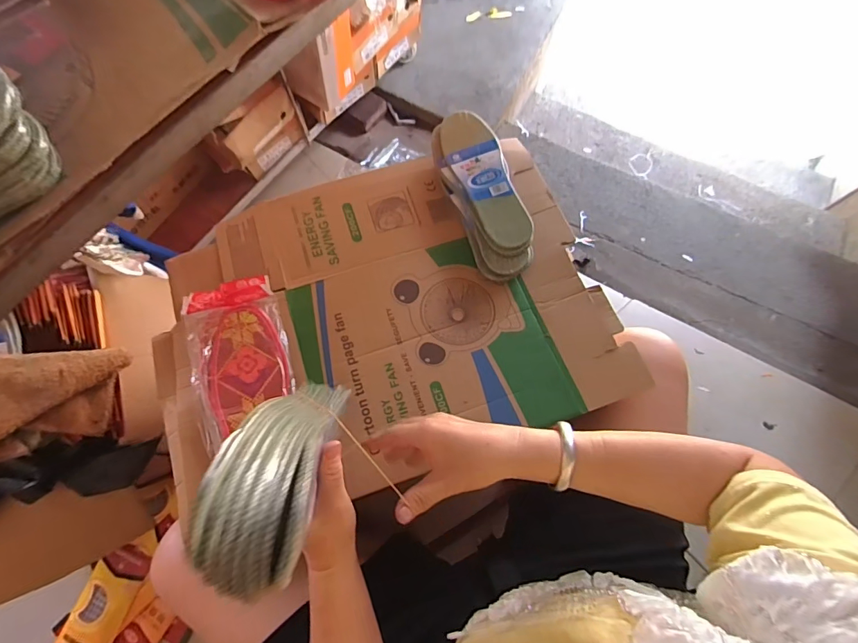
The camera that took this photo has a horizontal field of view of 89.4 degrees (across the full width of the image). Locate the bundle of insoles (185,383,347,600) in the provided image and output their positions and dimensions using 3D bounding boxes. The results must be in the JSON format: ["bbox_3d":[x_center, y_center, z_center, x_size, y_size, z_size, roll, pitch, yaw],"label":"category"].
[{"bbox_3d":[-0.096,0.087,0.316,0.052,0.216,0.069,-6,103,-2],"label":"bundle of insoles"}]

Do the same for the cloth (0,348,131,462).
[{"bbox_3d":[-0.548,0.114,0.608,0.206,0.052,0.138,-2,88,-42],"label":"cloth"}]

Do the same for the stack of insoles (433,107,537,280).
[{"bbox_3d":[0.073,-0.174,0.590,0.083,0.042,0.247,-17,72,-6],"label":"stack of insoles"}]

